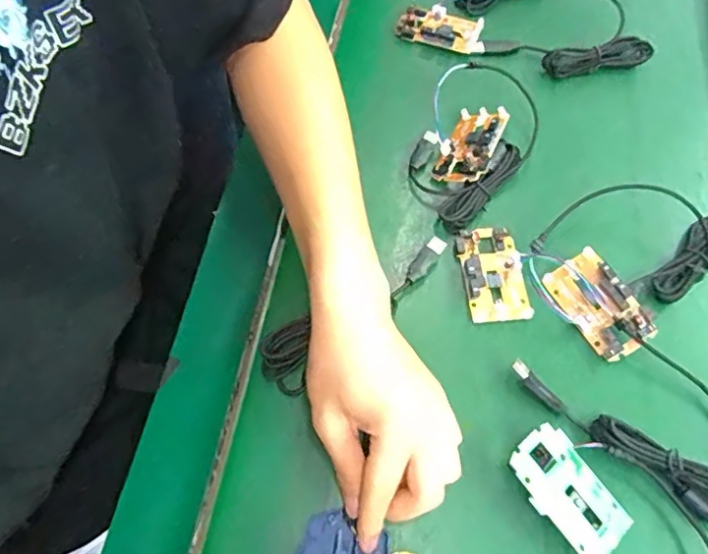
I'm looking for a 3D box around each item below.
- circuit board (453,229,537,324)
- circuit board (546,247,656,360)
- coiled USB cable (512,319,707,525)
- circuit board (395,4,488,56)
[{"bbox_3d":[0.104,-0.003,0.418,0.043,0.011,0.077,-7,64,-5],"label":"circuit board"},{"bbox_3d":[0.180,0.020,0.408,0.047,0.010,0.080,-36,65,15],"label":"circuit board"},{"bbox_3d":[0.192,0.083,0.366,0.158,0.028,0.087,34,68,14],"label":"coiled USB cable"},{"bbox_3d":[0.086,-0.240,0.532,0.084,0.012,0.046,24,66,10],"label":"circuit board"}]

